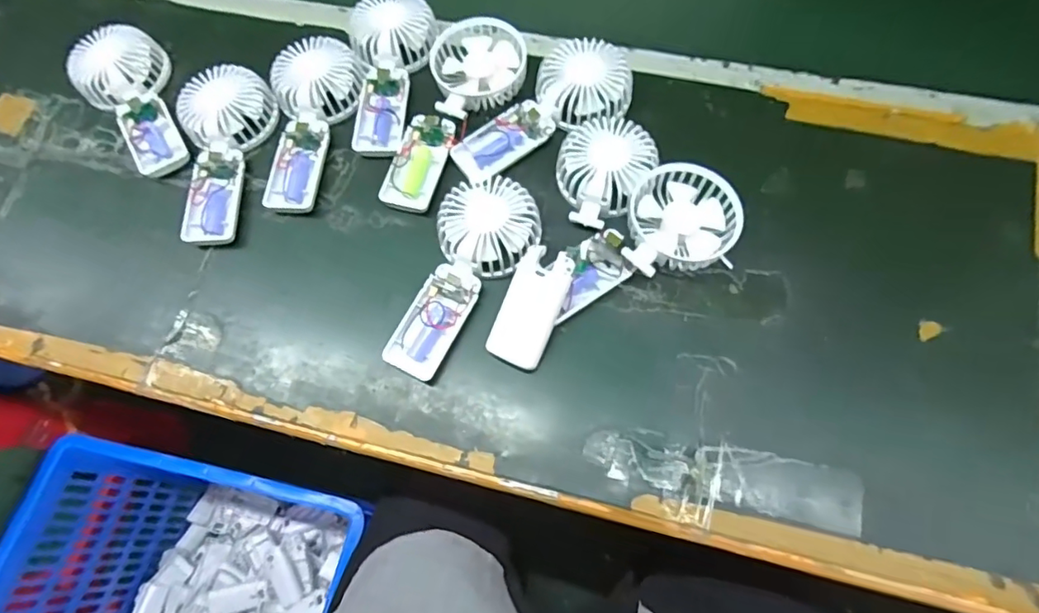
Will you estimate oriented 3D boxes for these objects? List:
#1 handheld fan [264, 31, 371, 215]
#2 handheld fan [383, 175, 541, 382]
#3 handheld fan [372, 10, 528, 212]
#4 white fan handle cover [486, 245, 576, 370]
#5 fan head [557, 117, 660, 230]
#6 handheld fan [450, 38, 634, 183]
[{"bbox_3d":[-0.209,-0.176,0.524,0.082,0.045,0.173,15,70,7],"label":"handheld fan"},{"bbox_3d":[-0.050,-0.027,0.458,0.078,0.031,0.179,27,84,13],"label":"handheld fan"},{"bbox_3d":[-0.062,-0.184,0.520,0.091,0.045,0.211,23,71,10],"label":"handheld fan"},{"bbox_3d":[0.009,0.000,0.434,0.046,0.008,0.094,23,95,18],"label":"white fan handle cover"},{"bbox_3d":[0.073,-0.120,0.484,0.078,0.035,0.103,22,71,9],"label":"fan head"},{"bbox_3d":[0.022,-0.181,0.511,0.180,0.034,0.081,-36,69,1],"label":"handheld fan"}]

